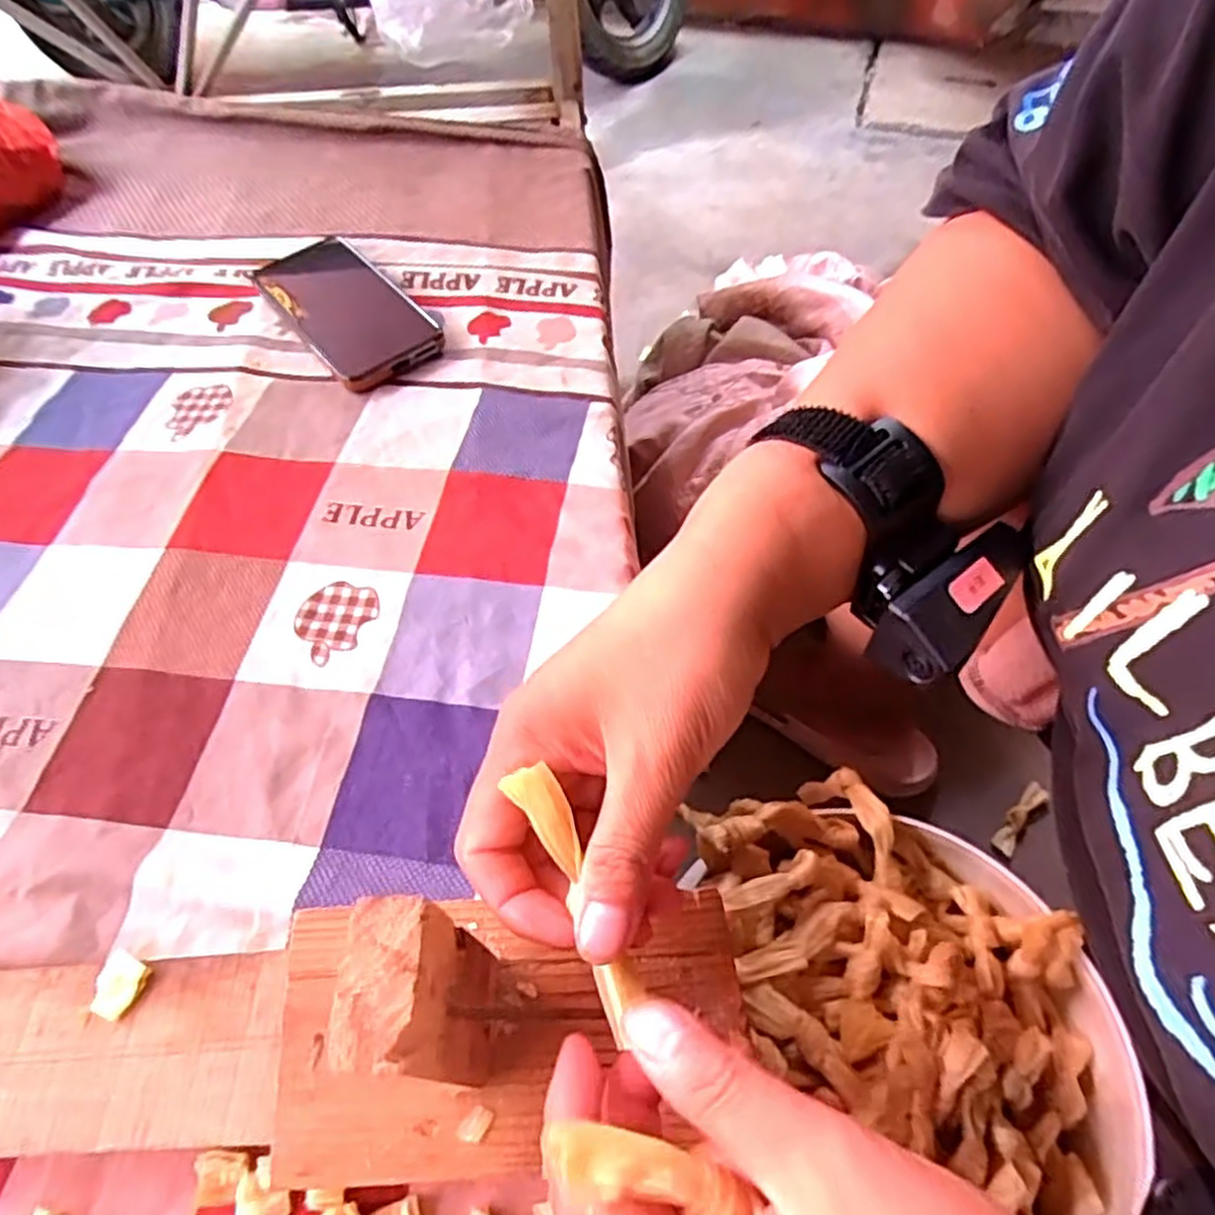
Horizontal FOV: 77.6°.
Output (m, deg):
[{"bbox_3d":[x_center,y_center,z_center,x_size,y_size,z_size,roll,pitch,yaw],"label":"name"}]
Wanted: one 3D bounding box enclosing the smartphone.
[{"bbox_3d":[-0.190,-0.220,0.550,0.080,0.015,0.171,-34,62,-20],"label":"smartphone"}]

